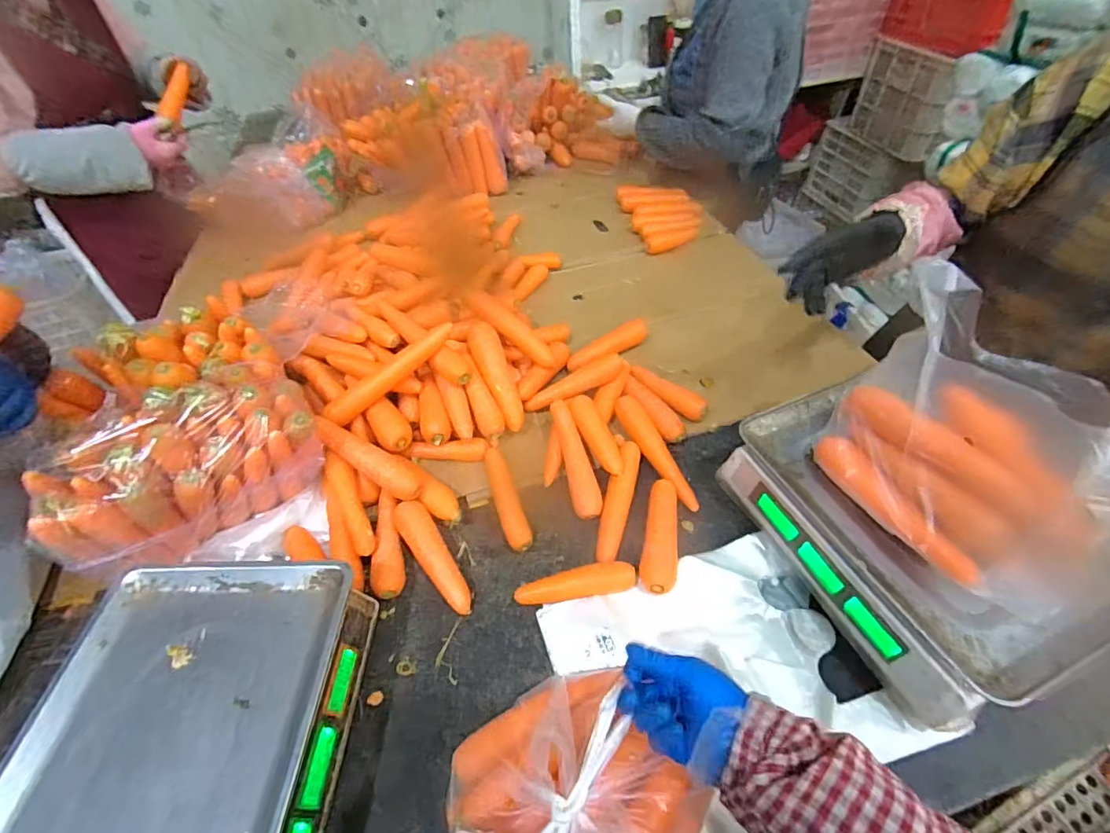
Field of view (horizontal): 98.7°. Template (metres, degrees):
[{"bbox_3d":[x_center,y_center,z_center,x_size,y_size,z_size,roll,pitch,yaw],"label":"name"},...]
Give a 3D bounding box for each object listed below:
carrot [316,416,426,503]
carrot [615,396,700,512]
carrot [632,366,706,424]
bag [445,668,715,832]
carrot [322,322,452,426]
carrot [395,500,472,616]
[{"bbox_3d":[-0.242,0.051,0.614,0.158,0.043,0.040,30,56,7],"label":"carrot"},{"bbox_3d":[0.141,0.047,0.666,0.034,0.040,0.185,-21,50,-14],"label":"carrot"},{"bbox_3d":[0.167,-0.036,0.720,0.036,0.028,0.135,-36,56,-25],"label":"carrot"},{"bbox_3d":[0.015,0.287,0.362,0.165,0.094,0.167,-33,54,-23],"label":"bag"},{"bbox_3d":[-0.230,-0.060,0.670,0.205,0.042,0.031,-38,54,-3],"label":"carrot"},{"bbox_3d":[-0.153,0.173,0.591,0.043,0.034,0.158,-29,53,-20],"label":"carrot"}]

